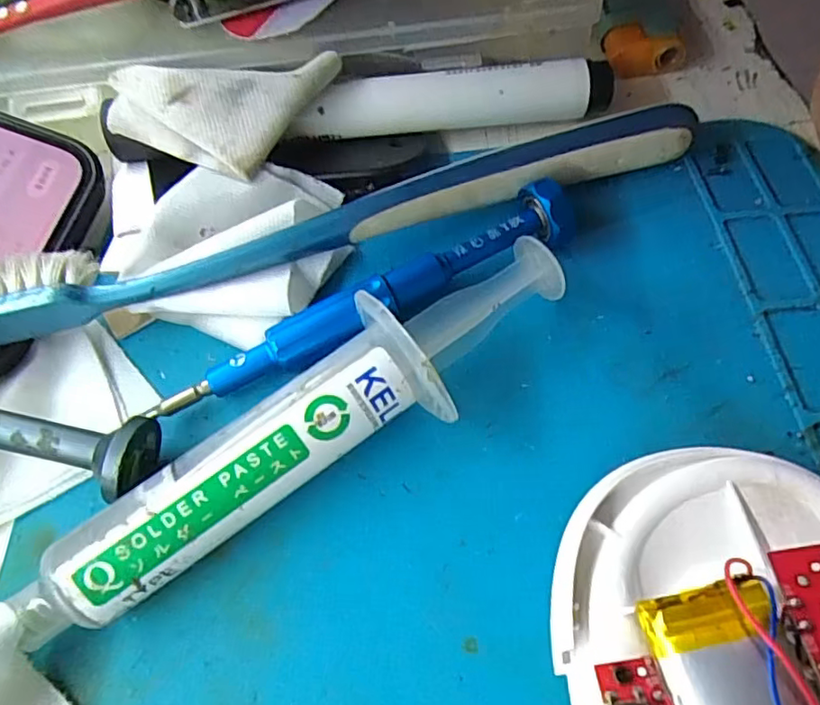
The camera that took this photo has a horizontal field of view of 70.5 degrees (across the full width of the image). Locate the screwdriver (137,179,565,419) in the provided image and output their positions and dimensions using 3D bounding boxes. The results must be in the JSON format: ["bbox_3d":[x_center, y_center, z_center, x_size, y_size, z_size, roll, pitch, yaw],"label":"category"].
[{"bbox_3d":[-0.008,-0.011,0.135,0.105,0.015,0.013,-25,59,-12],"label":"screwdriver"}]

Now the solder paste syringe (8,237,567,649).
[{"bbox_3d":[-0.019,0.015,0.113,0.110,0.027,0.022,-29,59,-14],"label":"solder paste syringe"}]

